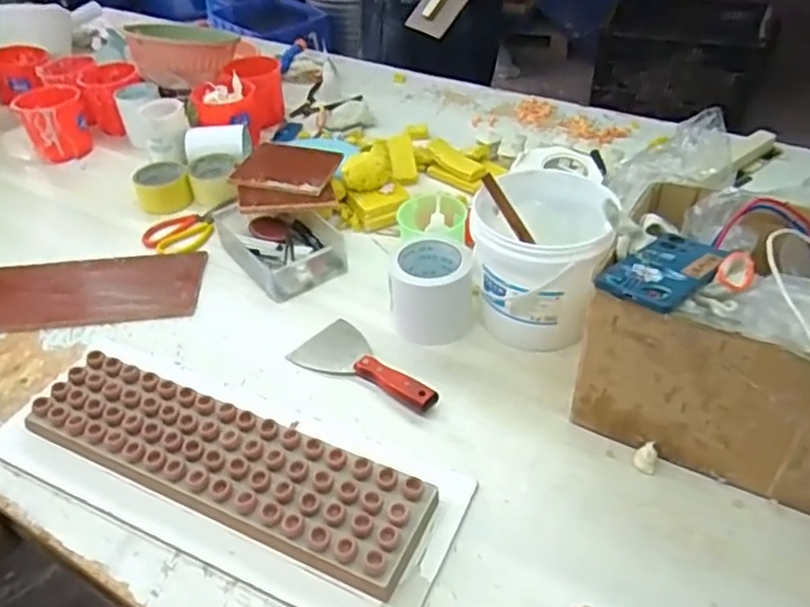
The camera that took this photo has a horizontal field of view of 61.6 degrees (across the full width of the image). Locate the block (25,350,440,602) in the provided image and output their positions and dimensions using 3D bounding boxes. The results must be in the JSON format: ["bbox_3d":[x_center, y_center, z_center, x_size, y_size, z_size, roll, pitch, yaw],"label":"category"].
[{"bbox_3d":[-0.202,0.168,0.739,0.471,0.046,0.132,17,44,20],"label":"block"}]

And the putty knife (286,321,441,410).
[{"bbox_3d":[-0.049,0.081,0.850,0.209,0.025,0.088,32,51,33],"label":"putty knife"}]

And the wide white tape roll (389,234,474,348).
[{"bbox_3d":[0.036,-0.016,0.895,0.106,0.098,0.112,-1,40,1],"label":"wide white tape roll"}]

